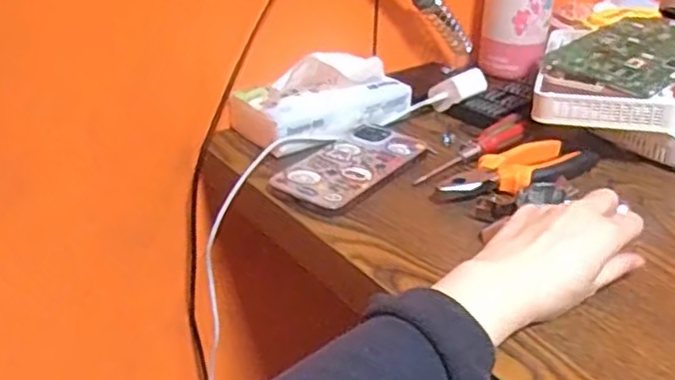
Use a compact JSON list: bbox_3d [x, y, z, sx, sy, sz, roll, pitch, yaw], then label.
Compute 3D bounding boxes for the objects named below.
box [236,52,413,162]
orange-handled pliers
[{"bbox_3d":[-0.014,-0.088,0.602,0.155,0.070,0.066,-16,34,-27],"label":"box"},{"bbox_3d":[0.146,-0.014,0.546,0.142,0.016,0.048,-17,34,-29],"label":"orange-handled pliers"}]

